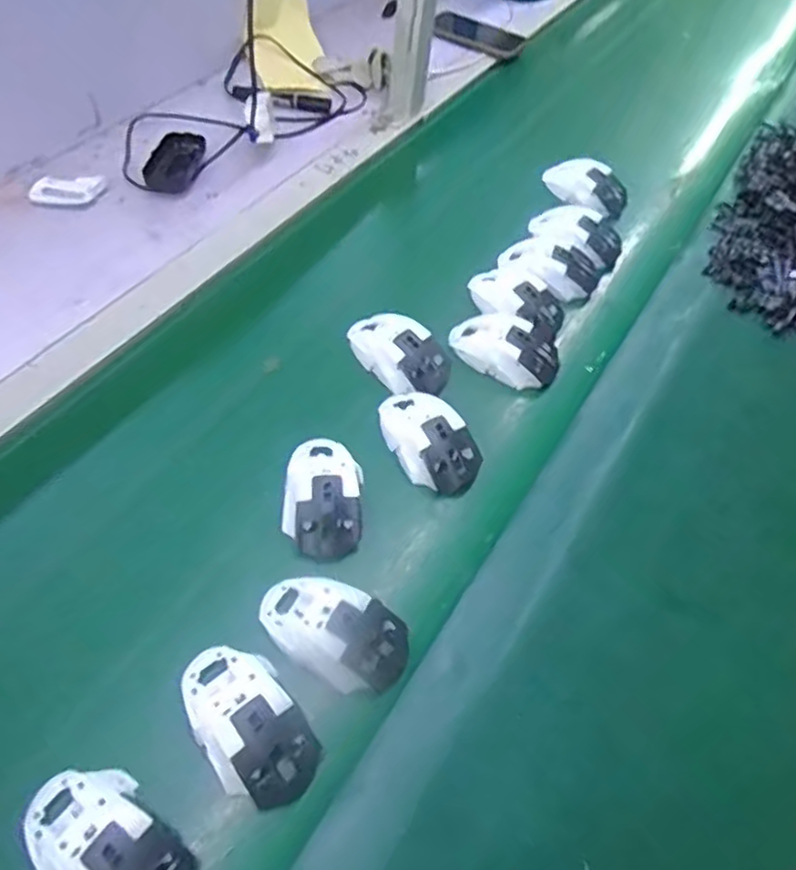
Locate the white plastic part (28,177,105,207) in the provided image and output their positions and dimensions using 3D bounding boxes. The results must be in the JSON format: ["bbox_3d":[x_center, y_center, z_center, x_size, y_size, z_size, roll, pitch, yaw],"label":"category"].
[{"bbox_3d":[-0.400,-0.299,0.813,0.108,0.019,0.038,6,54,19],"label":"white plastic part"}]

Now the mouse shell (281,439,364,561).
[{"bbox_3d":[-0.064,0.049,0.575,0.067,0.036,0.109,2,54,-3],"label":"mouse shell"}]

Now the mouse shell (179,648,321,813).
[{"bbox_3d":[-0.106,0.199,0.466,0.068,0.033,0.119,-30,61,-23],"label":"mouse shell"}]

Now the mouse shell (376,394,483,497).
[{"bbox_3d":[0.029,0.001,0.616,0.068,0.034,0.113,-19,59,-19],"label":"mouse shell"}]

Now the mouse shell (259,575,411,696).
[{"bbox_3d":[-0.050,0.149,0.507,0.116,0.029,0.067,23,58,12],"label":"mouse shell"}]

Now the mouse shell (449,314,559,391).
[{"bbox_3d":[0.109,-0.088,0.684,0.115,0.036,0.070,26,57,14],"label":"mouse shell"}]

